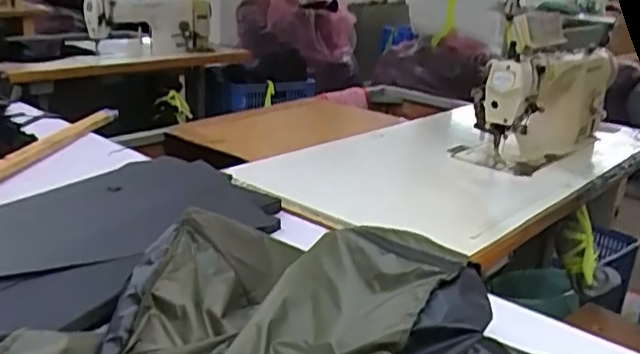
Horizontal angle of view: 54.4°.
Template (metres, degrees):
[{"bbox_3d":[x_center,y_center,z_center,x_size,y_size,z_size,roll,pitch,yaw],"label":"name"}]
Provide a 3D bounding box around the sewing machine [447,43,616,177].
[{"bbox_3d":[0.532,-0.186,1.517,0.201,0.234,0.474,18,24,36],"label":"sewing machine"}]

